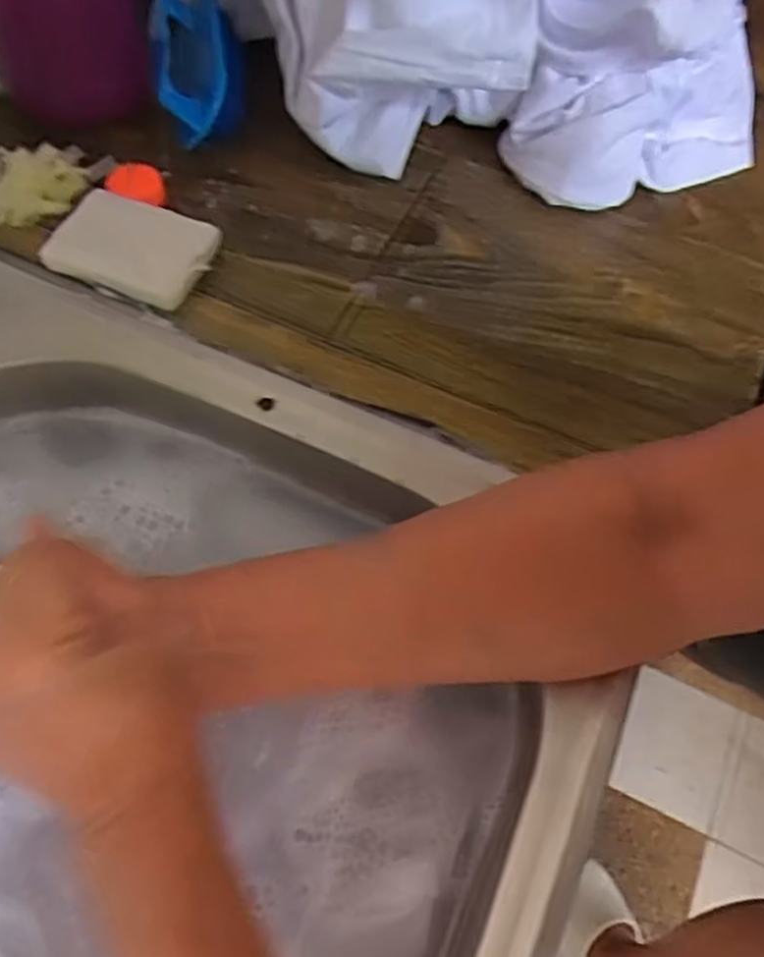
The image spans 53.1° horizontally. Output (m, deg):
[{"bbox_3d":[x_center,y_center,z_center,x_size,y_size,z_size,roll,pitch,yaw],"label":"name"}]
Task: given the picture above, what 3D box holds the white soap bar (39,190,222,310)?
[{"bbox_3d":[-0.134,-0.126,0.413,0.077,0.031,0.051,17,59,7],"label":"white soap bar"}]

